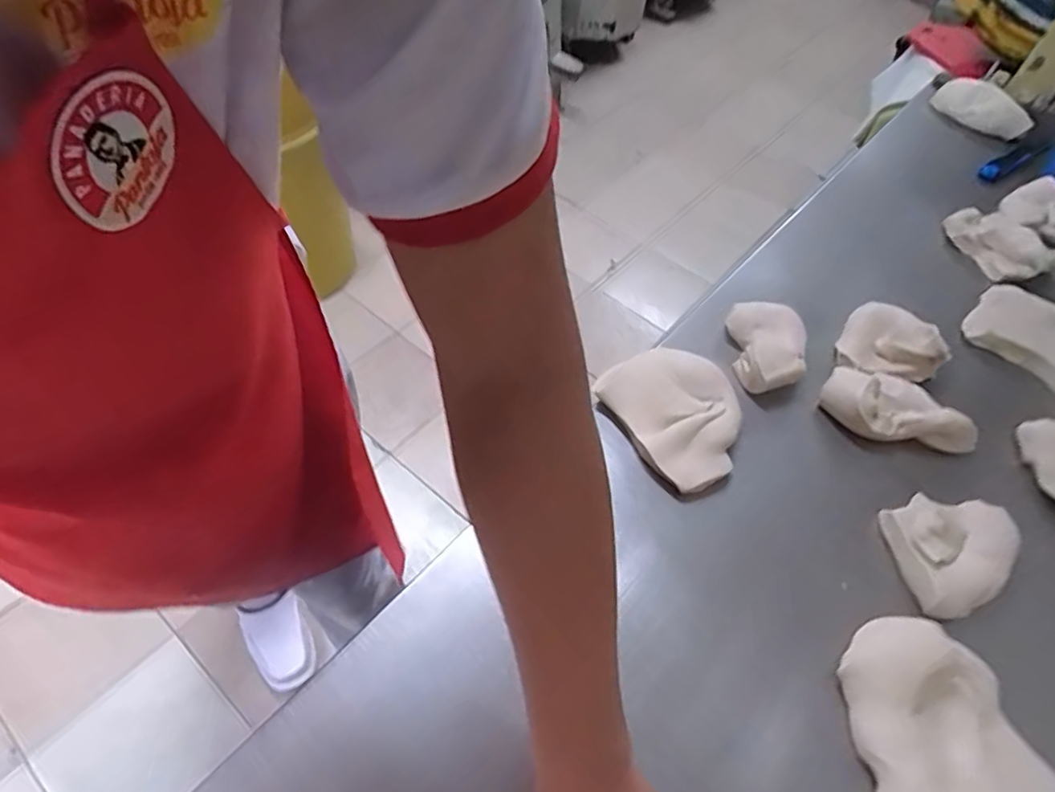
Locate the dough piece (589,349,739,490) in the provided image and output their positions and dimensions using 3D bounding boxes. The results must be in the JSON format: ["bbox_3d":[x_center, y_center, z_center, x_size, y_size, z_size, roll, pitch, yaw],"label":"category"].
[{"bbox_3d":[0.166,0.017,0.650,0.136,0.042,0.164,-26,59,-21],"label":"dough piece"}]

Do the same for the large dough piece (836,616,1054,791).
[{"bbox_3d":[0.326,0.263,0.472,0.133,0.040,0.161,-1,54,-6],"label":"large dough piece"}]

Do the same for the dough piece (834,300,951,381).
[{"bbox_3d":[0.442,-0.066,0.728,0.105,0.051,0.107,17,54,8],"label":"dough piece"}]

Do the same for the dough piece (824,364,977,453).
[{"bbox_3d":[0.413,0.016,0.665,0.159,0.043,0.087,17,54,8],"label":"dough piece"}]

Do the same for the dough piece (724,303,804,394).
[{"bbox_3d":[0.287,-0.059,0.718,0.085,0.048,0.136,6,53,0],"label":"dough piece"}]

